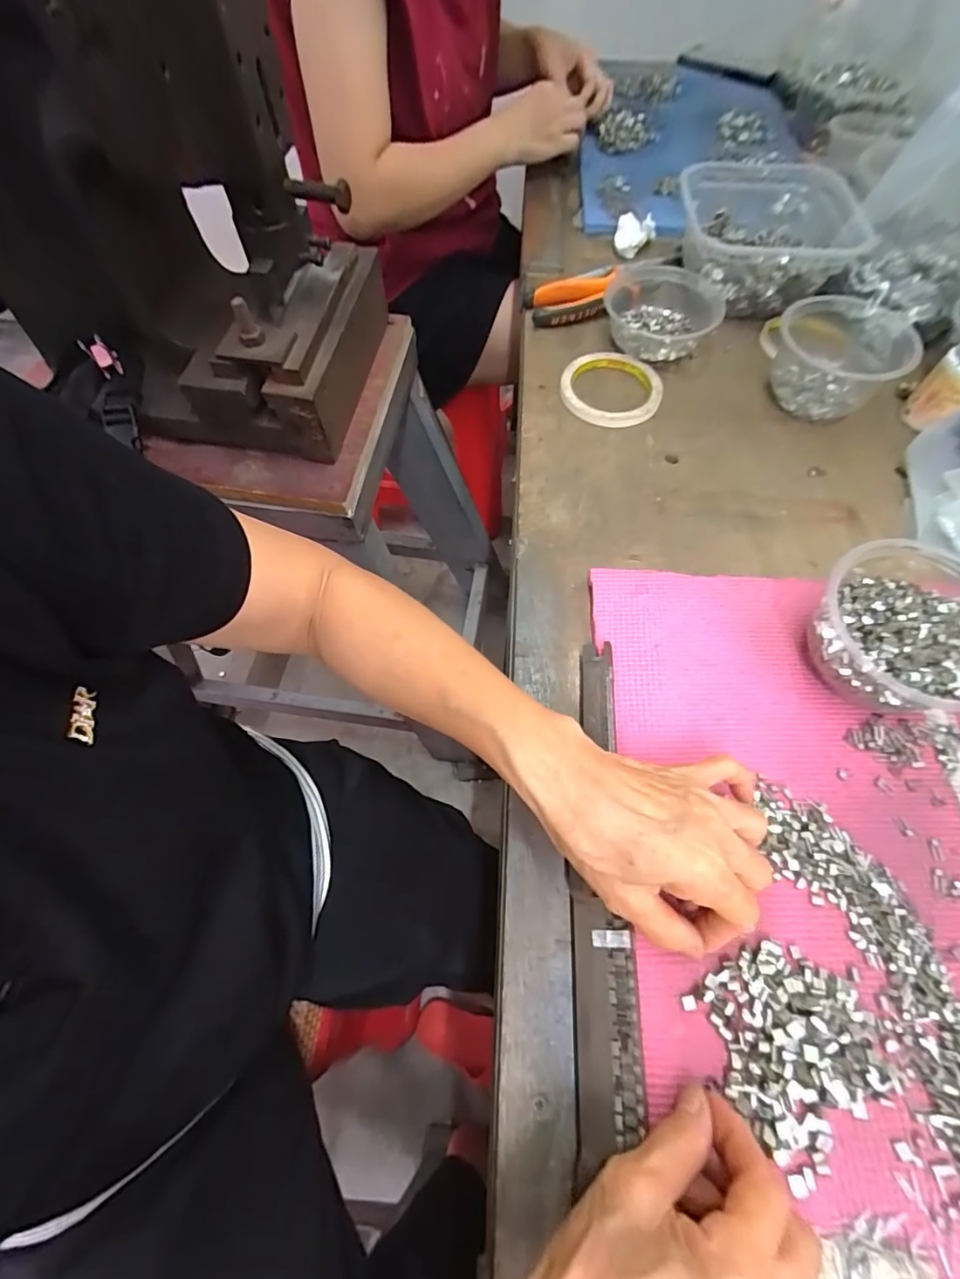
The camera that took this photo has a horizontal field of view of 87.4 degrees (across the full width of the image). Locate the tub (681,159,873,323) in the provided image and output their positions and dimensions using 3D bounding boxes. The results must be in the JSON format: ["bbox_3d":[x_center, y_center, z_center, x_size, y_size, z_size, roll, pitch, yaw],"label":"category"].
[{"bbox_3d":[0.309,-0.448,0.559,0.184,0.077,0.186,9,63,6],"label":"tub"}]

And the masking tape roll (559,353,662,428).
[{"bbox_3d":[0.130,-0.247,0.496,0.094,0.015,0.095,-1,63,1],"label":"masking tape roll"}]

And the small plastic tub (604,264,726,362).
[{"bbox_3d":[0.187,-0.340,0.522,0.116,0.038,0.128,26,66,14],"label":"small plastic tub"}]

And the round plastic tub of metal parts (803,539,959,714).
[{"bbox_3d":[0.277,-0.003,0.332,0.107,0.064,0.105,-1,63,1],"label":"round plastic tub of metal parts"}]

